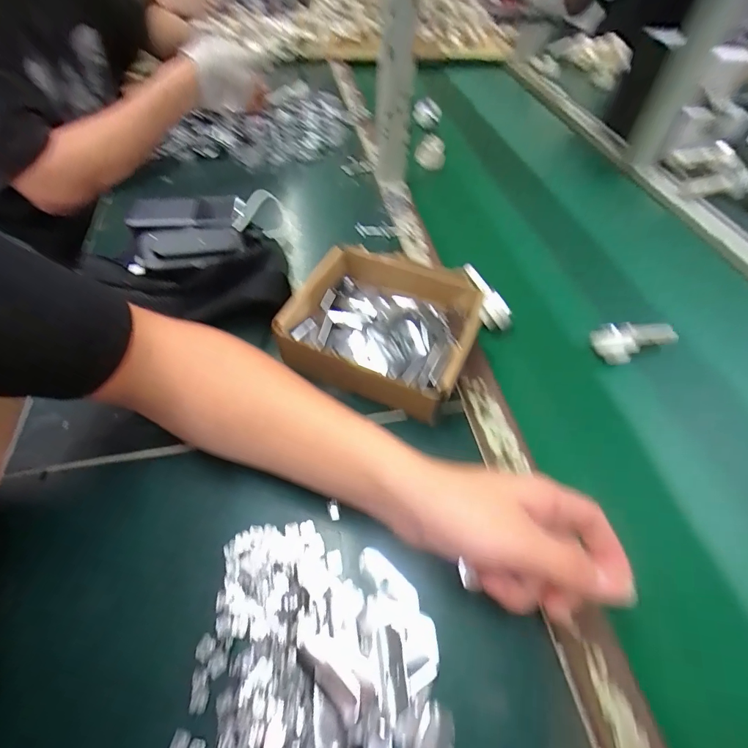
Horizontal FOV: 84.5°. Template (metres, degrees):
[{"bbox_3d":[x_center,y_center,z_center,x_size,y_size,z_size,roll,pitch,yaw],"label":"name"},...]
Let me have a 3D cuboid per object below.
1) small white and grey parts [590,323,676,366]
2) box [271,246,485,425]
[{"bbox_3d":[0.279,-0.036,0.437,0.090,0.037,0.033,-10,52,-9],"label":"small white and grey parts"},{"bbox_3d":[0.007,-0.042,0.415,0.175,0.063,0.158,17,53,12],"label":"box"}]

